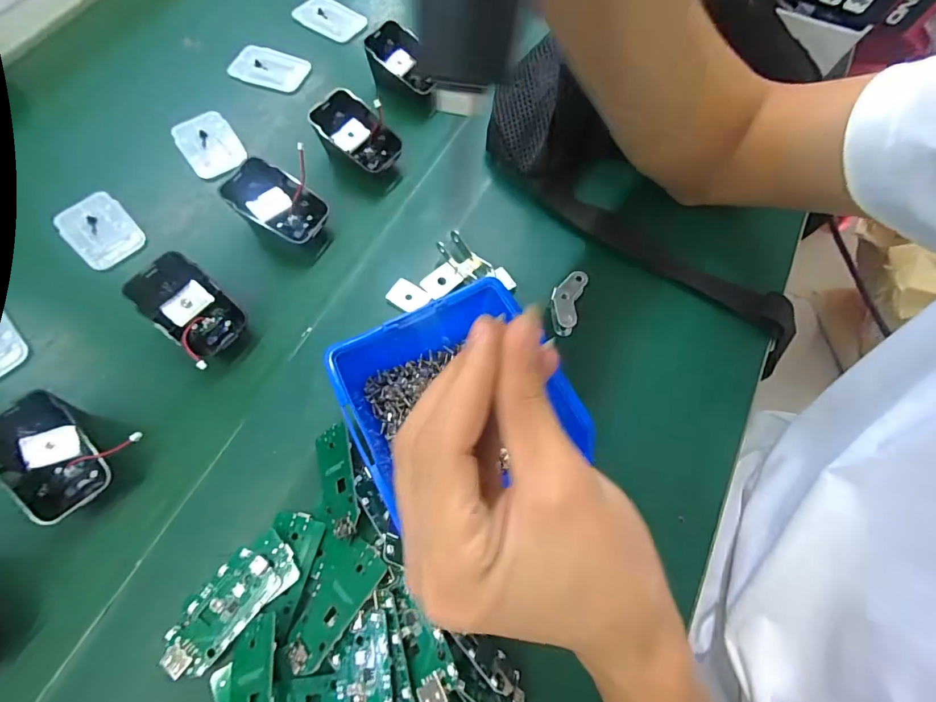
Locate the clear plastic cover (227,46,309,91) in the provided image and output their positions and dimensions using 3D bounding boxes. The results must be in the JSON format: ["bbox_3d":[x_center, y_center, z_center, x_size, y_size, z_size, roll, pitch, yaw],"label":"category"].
[{"bbox_3d":[-0.186,-0.266,0.407,0.073,0.010,0.041,18,69,7],"label":"clear plastic cover"}]

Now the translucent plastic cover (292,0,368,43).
[{"bbox_3d":[-0.138,-0.334,0.434,0.073,0.011,0.036,30,71,11],"label":"translucent plastic cover"}]

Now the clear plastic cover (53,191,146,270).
[{"bbox_3d":[-0.283,-0.093,0.333,0.045,0.004,0.068,-42,74,-16],"label":"clear plastic cover"}]

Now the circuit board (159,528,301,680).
[{"bbox_3d":[-0.128,0.134,0.232,0.033,0.006,0.074,42,73,15],"label":"circuit board"}]

